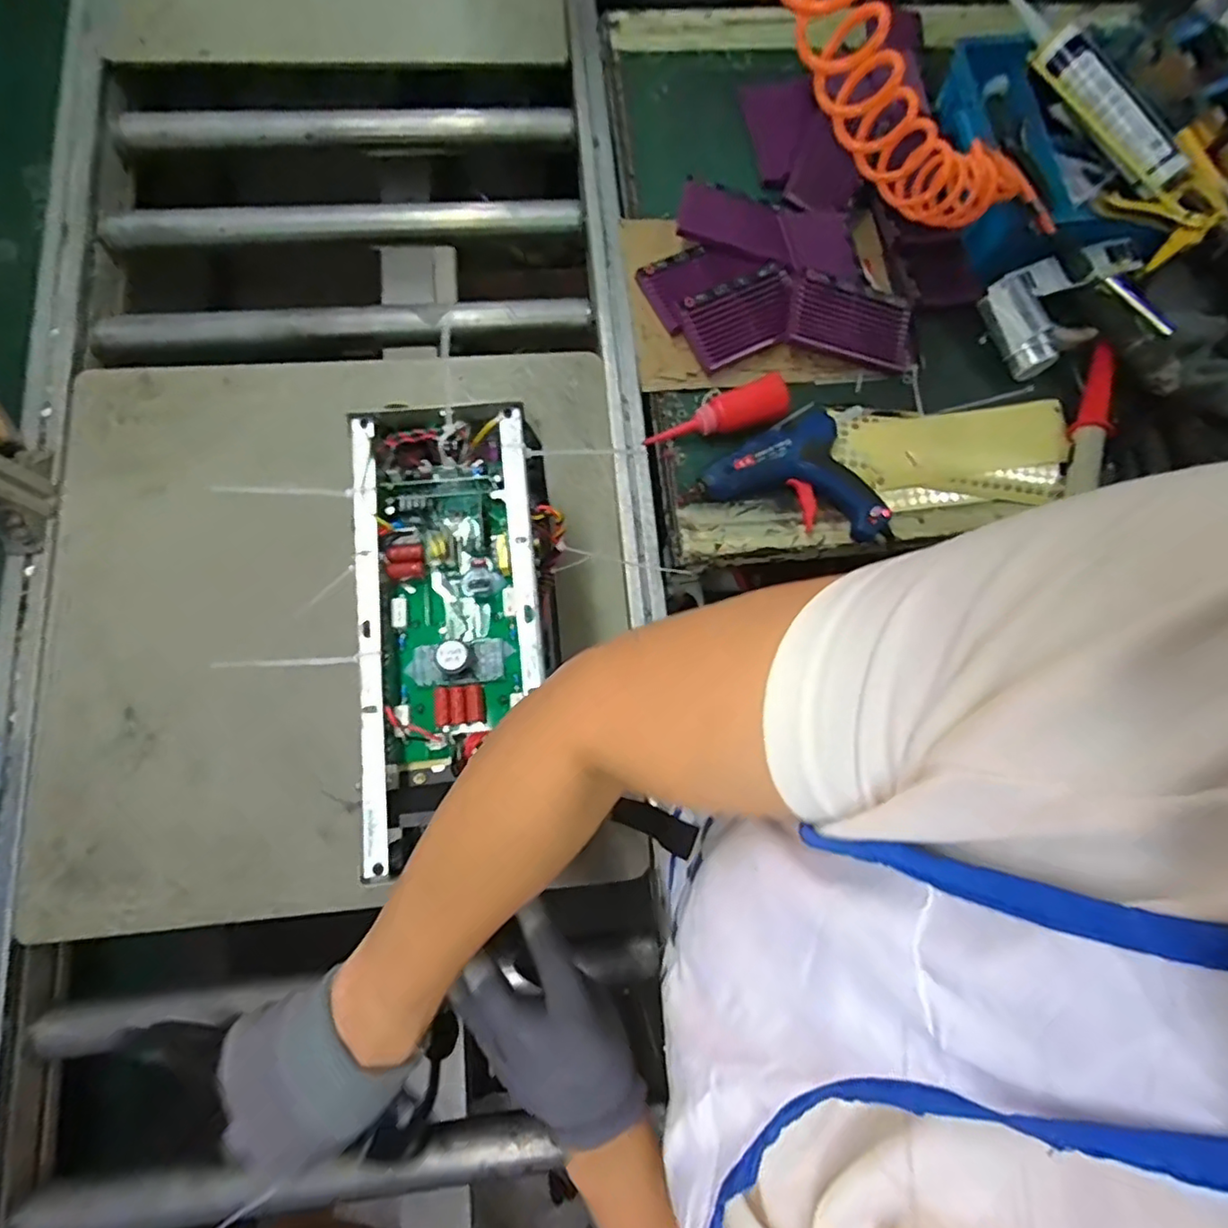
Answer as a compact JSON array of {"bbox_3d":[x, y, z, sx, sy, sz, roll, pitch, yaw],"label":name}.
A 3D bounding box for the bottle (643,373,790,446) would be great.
[{"bbox_3d":[0.117,-0.217,0.690,0.158,0.048,0.043,-22,79,-9],"label":"bottle"}]

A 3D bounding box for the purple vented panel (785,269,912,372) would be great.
[{"bbox_3d":[0.282,-0.343,0.719,0.154,0.013,0.090,12,84,-13],"label":"purple vented panel"}]

